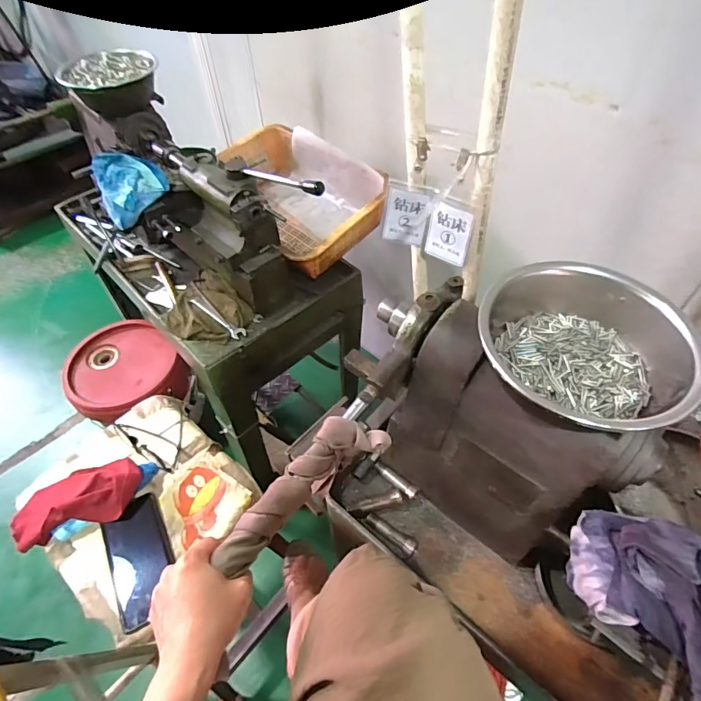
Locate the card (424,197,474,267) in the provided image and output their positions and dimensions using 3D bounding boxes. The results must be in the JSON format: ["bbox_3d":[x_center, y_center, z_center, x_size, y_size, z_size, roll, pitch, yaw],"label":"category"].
[{"bbox_3d":[0.138,-0.161,0.616,0.061,0.097,0.007,29,54,17],"label":"card"}]

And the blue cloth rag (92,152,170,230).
[{"bbox_3d":[-0.380,-0.287,0.785,0.112,0.070,0.137,-21,54,-14],"label":"blue cloth rag"}]

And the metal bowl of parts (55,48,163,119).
[{"bbox_3d":[-0.431,-0.490,0.816,0.146,0.074,0.124,10,52,10],"label":"metal bowl of parts"}]

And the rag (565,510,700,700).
[{"bbox_3d":[0.271,0.207,0.358,0.094,0.058,0.181,-37,59,-24],"label":"rag"}]

